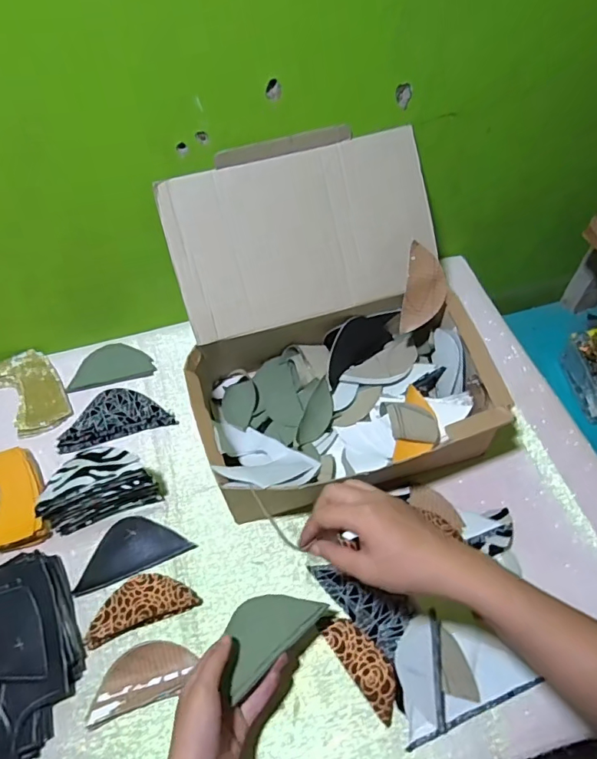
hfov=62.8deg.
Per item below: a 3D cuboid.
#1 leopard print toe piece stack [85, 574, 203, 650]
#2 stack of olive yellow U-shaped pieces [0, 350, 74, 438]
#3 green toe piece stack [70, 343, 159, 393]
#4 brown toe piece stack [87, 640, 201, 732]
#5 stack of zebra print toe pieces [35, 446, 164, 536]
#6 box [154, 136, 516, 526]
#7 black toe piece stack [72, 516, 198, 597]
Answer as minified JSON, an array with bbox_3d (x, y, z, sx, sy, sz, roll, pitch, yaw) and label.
[{"bbox_3d":[-0.169,0.238,0.523,0.113,0.015,0.049,-19,58,-9],"label":"leopard print toe piece stack"},{"bbox_3d":[-0.408,0.033,0.662,0.163,0.017,0.136,-29,60,-15],"label":"stack of olive yellow U-shaped pieces"},{"bbox_3d":[-0.268,-0.021,0.705,0.115,0.011,0.064,-13,57,-5],"label":"green toe piece stack"},{"bbox_3d":[-0.156,0.295,0.486,0.102,0.011,0.053,-18,57,-8],"label":"brown toe piece stack"},{"bbox_3d":[-0.230,0.120,0.561,0.118,0.067,0.056,-19,58,-9],"label":"stack of zebra print toe pieces"},{"bbox_3d":[0.033,-0.068,0.574,0.328,0.220,0.344,-13,57,-5],"label":"box"},{"bbox_3d":[-0.193,0.191,0.557,0.128,0.008,0.063,-22,58,-10],"label":"black toe piece stack"}]

